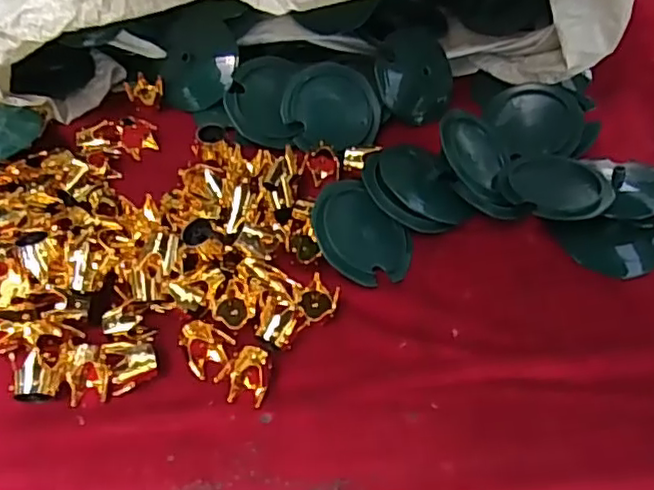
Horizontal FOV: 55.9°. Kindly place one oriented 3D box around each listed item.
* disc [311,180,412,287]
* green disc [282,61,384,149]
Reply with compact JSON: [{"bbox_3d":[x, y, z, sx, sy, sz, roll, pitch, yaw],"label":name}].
[{"bbox_3d":[0.022,-0.007,0.400,0.070,0.007,0.070,12,63,-25],"label":"disc"},{"bbox_3d":[0.004,-0.107,0.477,0.073,0.005,0.067,0,88,-11],"label":"green disc"}]

